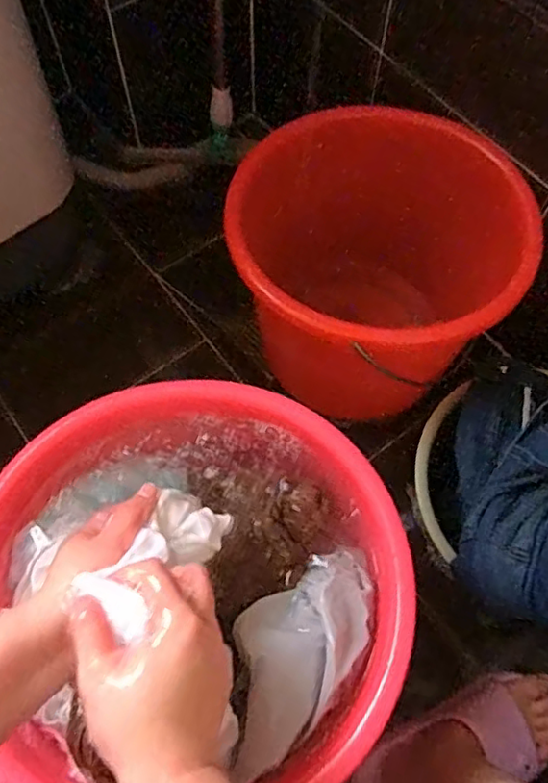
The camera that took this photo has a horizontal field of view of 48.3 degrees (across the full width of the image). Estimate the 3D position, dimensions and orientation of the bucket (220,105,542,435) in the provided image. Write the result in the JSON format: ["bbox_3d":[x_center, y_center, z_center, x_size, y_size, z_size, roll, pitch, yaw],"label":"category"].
[{"bbox_3d":[0.122,-0.162,0.791,0.324,0.262,0.306,-1,65,1],"label":"bucket"}]

